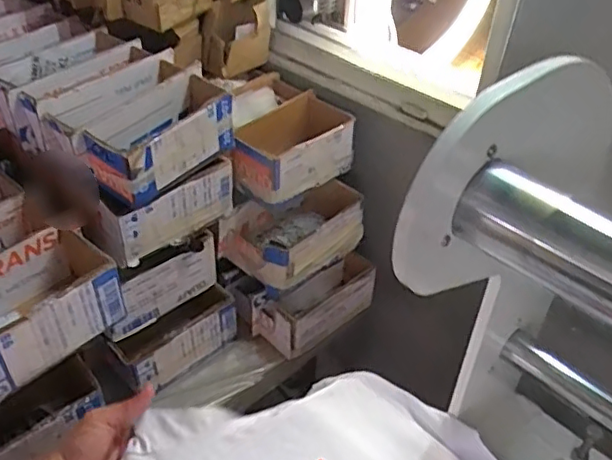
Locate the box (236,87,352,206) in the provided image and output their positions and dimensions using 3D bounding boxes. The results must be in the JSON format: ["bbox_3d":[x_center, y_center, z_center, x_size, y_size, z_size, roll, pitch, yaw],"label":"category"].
[{"bbox_3d":[-0.020,-0.106,0.774,0.168,0.070,0.100,-30,48,-33],"label":"box"}]

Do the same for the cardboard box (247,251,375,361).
[{"bbox_3d":[0.014,0.089,0.791,0.171,0.080,0.071,-28,48,-33],"label":"cardboard box"}]

